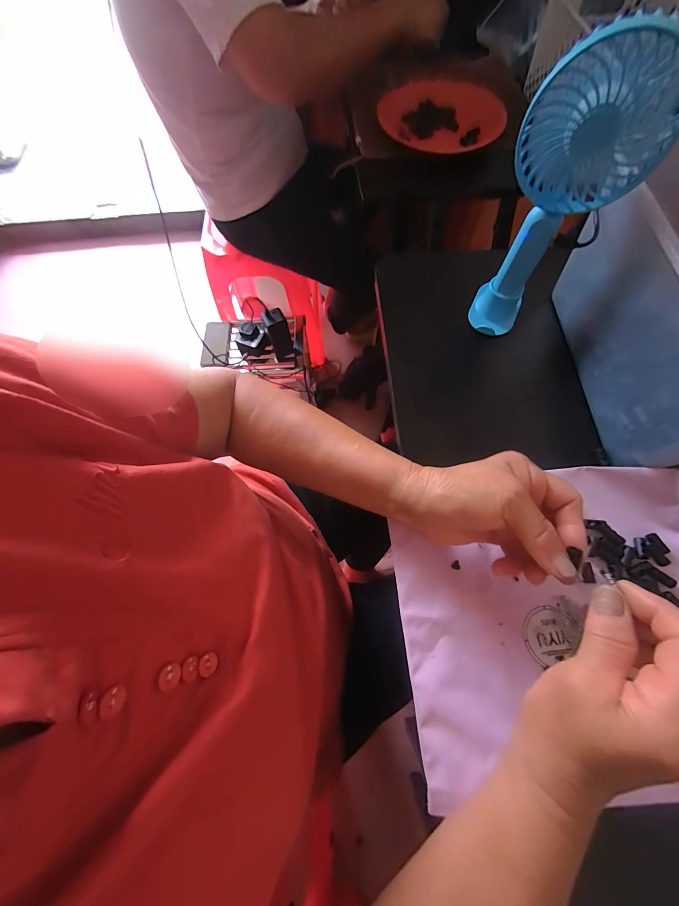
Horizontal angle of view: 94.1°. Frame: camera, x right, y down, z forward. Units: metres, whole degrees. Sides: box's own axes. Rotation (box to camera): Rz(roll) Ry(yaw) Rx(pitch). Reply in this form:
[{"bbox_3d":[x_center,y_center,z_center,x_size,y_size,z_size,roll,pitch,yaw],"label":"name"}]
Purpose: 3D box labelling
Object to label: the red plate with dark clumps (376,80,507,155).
[{"bbox_3d":[0.166,-0.550,0.522,0.195,0.033,0.169,-6,69,0],"label":"red plate with dark clumps"}]

